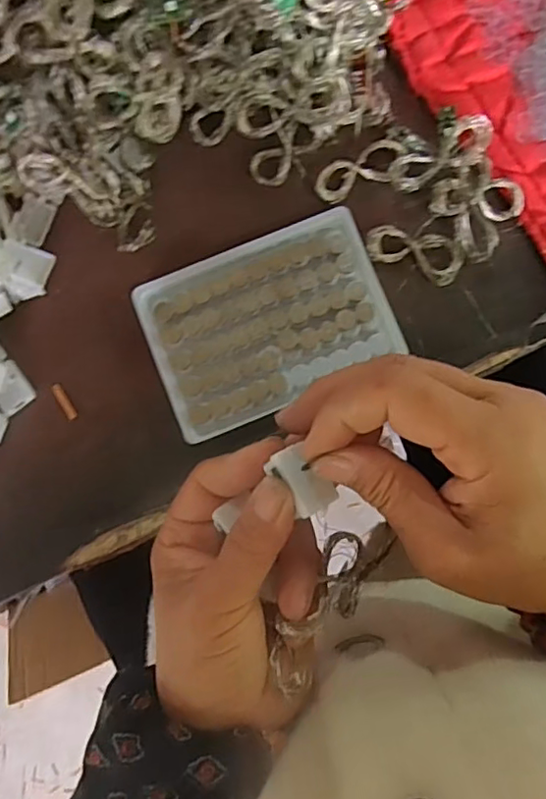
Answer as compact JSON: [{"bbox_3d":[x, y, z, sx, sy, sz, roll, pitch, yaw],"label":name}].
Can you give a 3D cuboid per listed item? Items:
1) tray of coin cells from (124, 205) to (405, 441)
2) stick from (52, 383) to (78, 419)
[{"bbox_3d":[-0.003,-0.044,0.326,0.129,0.007,0.093,-22,84,1],"label":"tray of coin cells"},{"bbox_3d":[-0.119,0.001,0.333,0.006,0.004,0.024,-31,84,0],"label":"stick"}]

